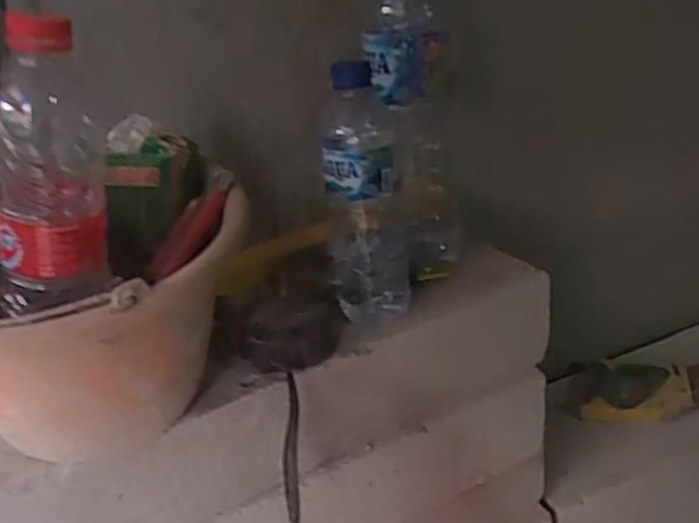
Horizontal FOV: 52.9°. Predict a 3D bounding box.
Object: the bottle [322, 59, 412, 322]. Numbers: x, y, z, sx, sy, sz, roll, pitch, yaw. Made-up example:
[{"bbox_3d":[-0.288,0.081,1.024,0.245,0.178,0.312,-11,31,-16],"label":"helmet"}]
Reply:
[{"bbox_3d":[0.014,-0.053,0.610,0.077,0.209,0.078,-6,27,1],"label":"bottle"}]

